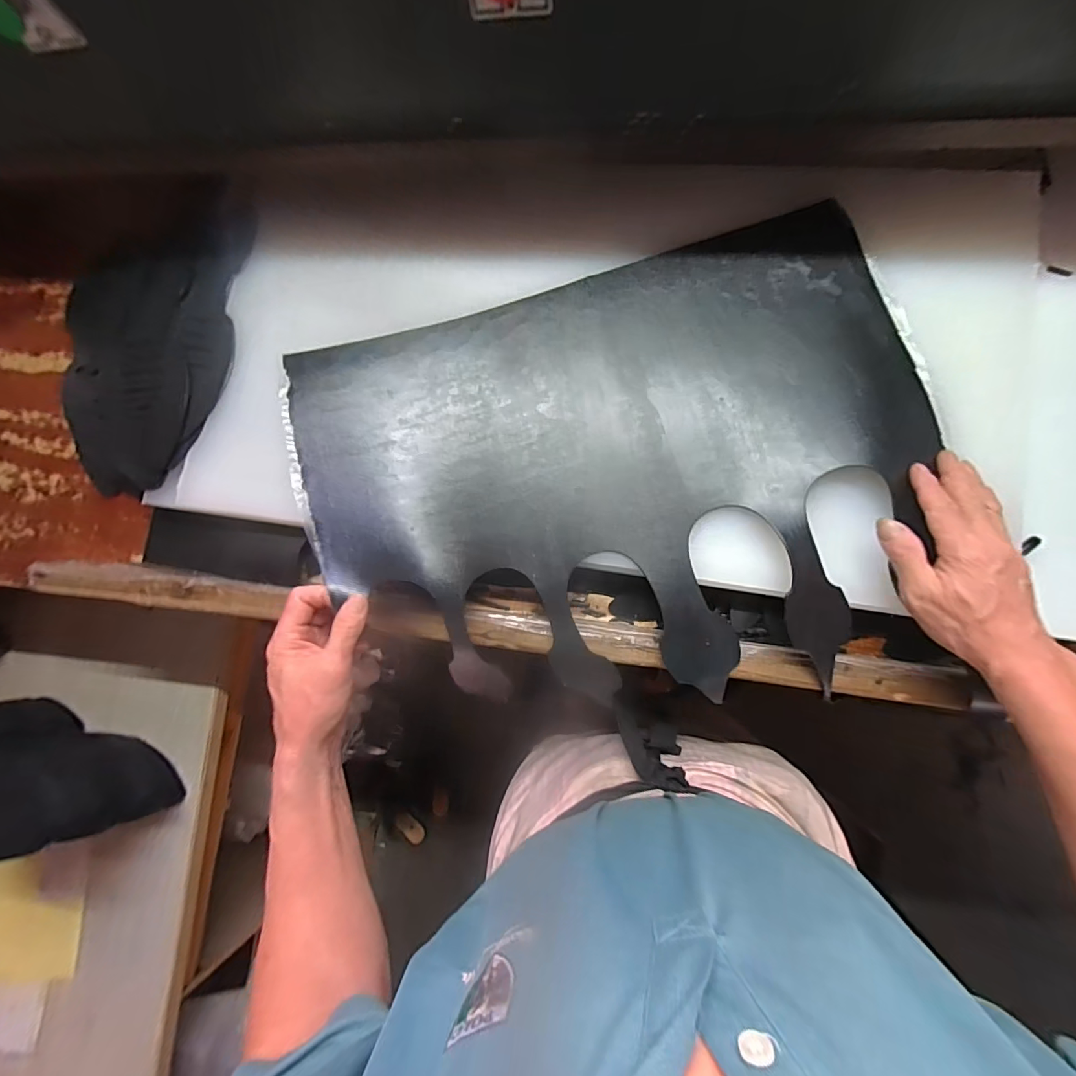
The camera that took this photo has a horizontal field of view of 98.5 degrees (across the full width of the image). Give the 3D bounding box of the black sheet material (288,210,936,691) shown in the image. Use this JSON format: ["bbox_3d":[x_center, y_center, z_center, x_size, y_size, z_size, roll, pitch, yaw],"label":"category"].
[{"bbox_3d":[0.071,-0.063,0.425,0.545,0.065,0.398,-14,82,3],"label":"black sheet material"}]

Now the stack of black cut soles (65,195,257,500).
[{"bbox_3d":[-0.448,-0.214,0.533,0.251,0.057,0.327,-3,80,8],"label":"stack of black cut soles"}]

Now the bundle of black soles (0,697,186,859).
[{"bbox_3d":[-0.670,0.308,0.618,0.383,0.179,0.116,4,81,9],"label":"bundle of black soles"}]

